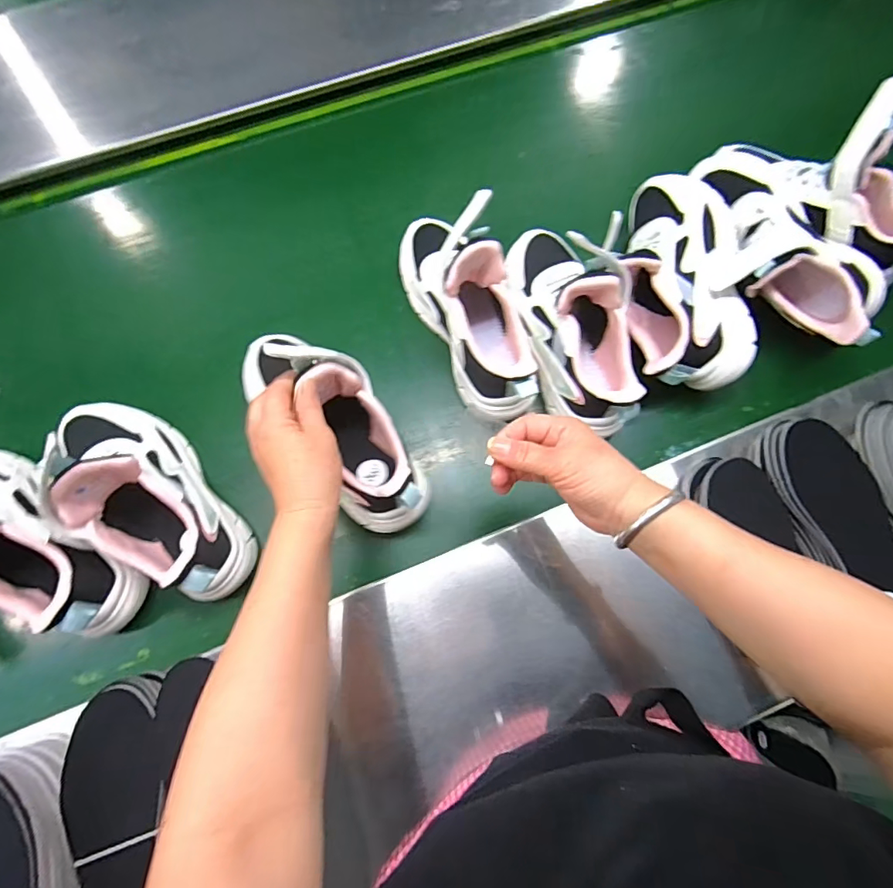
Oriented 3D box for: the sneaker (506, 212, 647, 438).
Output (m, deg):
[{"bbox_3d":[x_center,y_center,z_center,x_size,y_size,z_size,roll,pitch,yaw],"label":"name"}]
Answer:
[{"bbox_3d":[0.125,-0.128,0.473,0.082,0.109,0.225,-7,78,-2],"label":"sneaker"}]

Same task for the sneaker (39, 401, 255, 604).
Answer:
[{"bbox_3d":[-0.278,0.044,0.446,0.081,0.147,0.218,-39,81,-8],"label":"sneaker"}]

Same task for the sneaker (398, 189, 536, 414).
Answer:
[{"bbox_3d":[0.030,-0.143,0.481,0.095,0.150,0.229,-27,80,-6],"label":"sneaker"}]

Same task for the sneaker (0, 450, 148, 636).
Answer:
[{"bbox_3d":[-0.380,0.080,0.411,0.221,0.113,0.091,30,80,6],"label":"sneaker"}]

